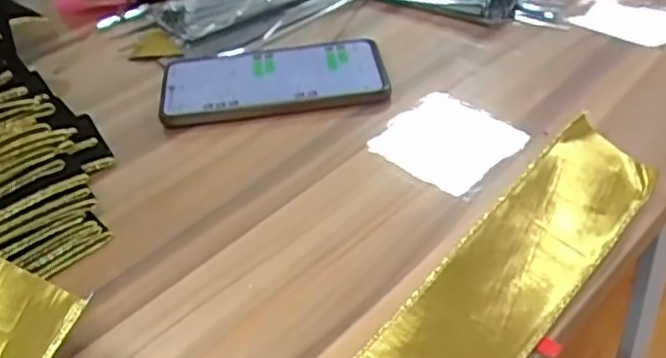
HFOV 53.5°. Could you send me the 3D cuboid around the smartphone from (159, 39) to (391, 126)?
[{"bbox_3d":[-0.045,-0.077,0.500,0.165,0.008,0.092,-3,40,2],"label":"smartphone"}]

